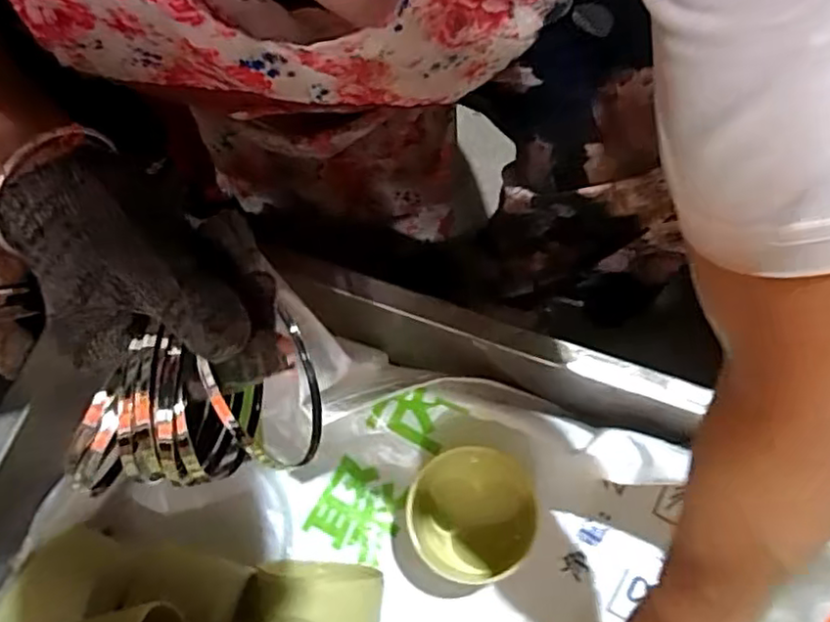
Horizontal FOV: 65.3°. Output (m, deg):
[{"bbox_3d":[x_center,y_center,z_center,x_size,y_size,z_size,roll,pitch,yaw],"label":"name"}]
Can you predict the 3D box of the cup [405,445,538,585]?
[{"bbox_3d":[0.051,0.181,0.574,0.114,0.065,0.111,-1,72,2],"label":"cup"}]

